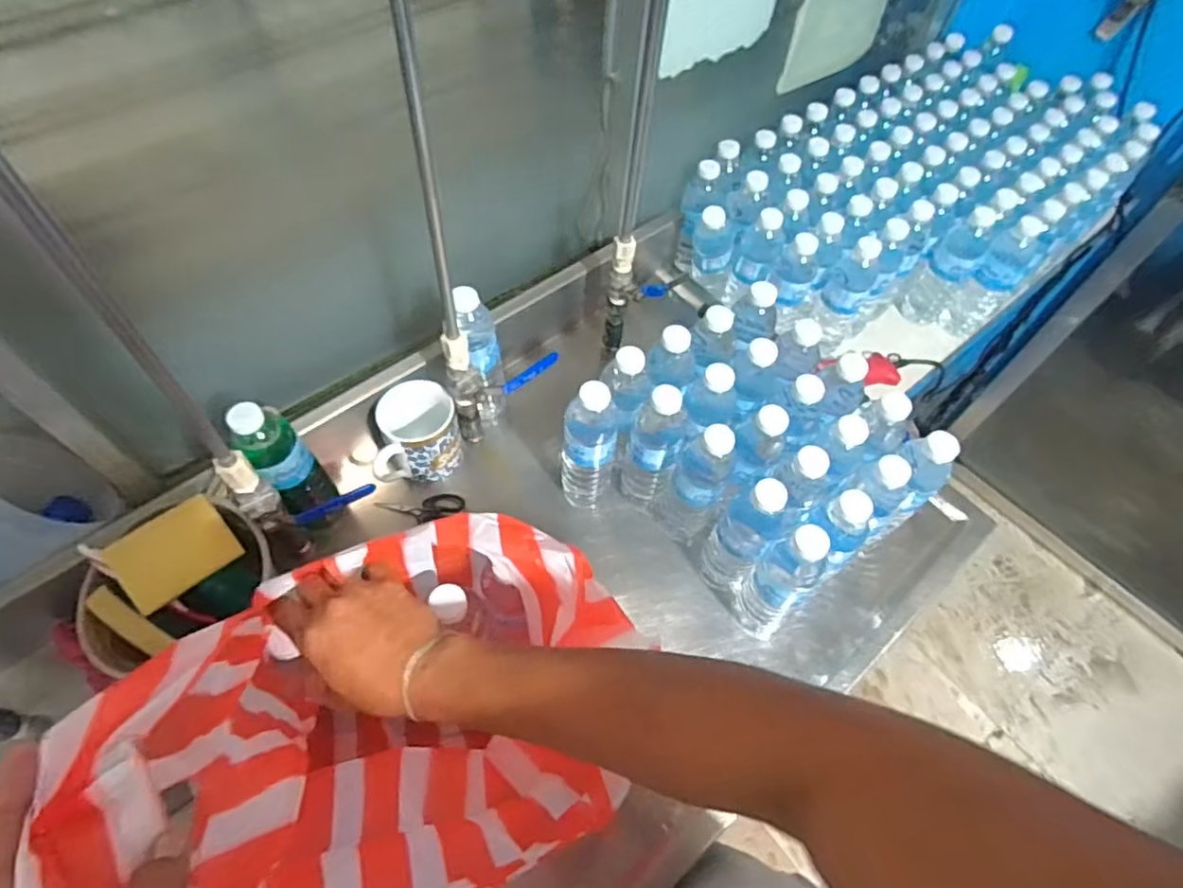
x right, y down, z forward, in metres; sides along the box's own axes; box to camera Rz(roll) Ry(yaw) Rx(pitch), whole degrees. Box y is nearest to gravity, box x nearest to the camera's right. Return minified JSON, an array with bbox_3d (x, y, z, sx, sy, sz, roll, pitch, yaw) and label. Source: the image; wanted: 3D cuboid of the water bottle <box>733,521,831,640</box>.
[{"bbox_3d":[0.198,0.146,0.681,0.052,0.213,0.063,-39,68,-24],"label":"water bottle"}]

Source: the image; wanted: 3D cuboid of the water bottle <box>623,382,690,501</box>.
[{"bbox_3d":[0.072,0.007,0.734,0.065,0.185,0.058,8,58,2],"label":"water bottle"}]

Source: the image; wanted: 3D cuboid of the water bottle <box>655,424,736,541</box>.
[{"bbox_3d":[0.120,0.047,0.724,0.071,0.195,0.061,22,59,10],"label":"water bottle"}]

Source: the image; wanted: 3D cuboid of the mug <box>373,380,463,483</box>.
[{"bbox_3d":[-0.217,-0.013,0.792,0.105,0.108,0.095,-11,59,-10],"label":"mug"}]

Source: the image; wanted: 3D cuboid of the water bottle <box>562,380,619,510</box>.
[{"bbox_3d":[-0.002,0.006,0.742,0.064,0.210,0.057,6,58,1],"label":"water bottle"}]

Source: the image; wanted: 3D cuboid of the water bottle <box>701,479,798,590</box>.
[{"bbox_3d":[0.174,0.092,0.703,0.068,0.207,0.059,-26,63,-18],"label":"water bottle"}]

